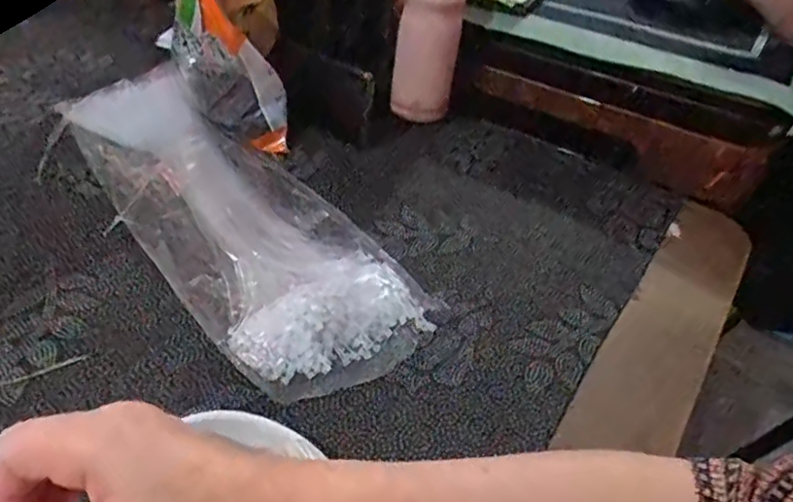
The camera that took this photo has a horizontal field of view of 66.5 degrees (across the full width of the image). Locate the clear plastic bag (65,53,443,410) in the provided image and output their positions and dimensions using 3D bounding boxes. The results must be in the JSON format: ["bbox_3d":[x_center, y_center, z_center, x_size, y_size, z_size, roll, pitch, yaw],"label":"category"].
[{"bbox_3d":[-0.162,-0.053,0.518,0.144,0.035,0.460,-27,51,-31],"label":"clear plastic bag"}]

